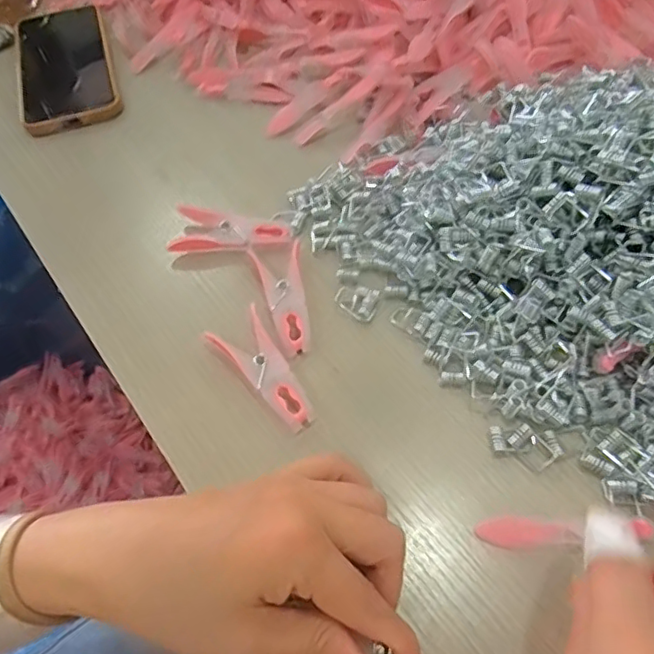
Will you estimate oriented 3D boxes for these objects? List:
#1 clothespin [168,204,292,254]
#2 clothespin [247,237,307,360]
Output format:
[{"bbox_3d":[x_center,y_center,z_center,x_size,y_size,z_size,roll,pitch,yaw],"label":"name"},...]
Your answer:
[{"bbox_3d":[-0.062,-0.061,0.380,0.075,0.009,0.036,6,58,7],"label":"clothespin"},{"bbox_3d":[-0.025,-0.020,0.352,0.028,0.010,0.078,-13,58,-5],"label":"clothespin"}]

